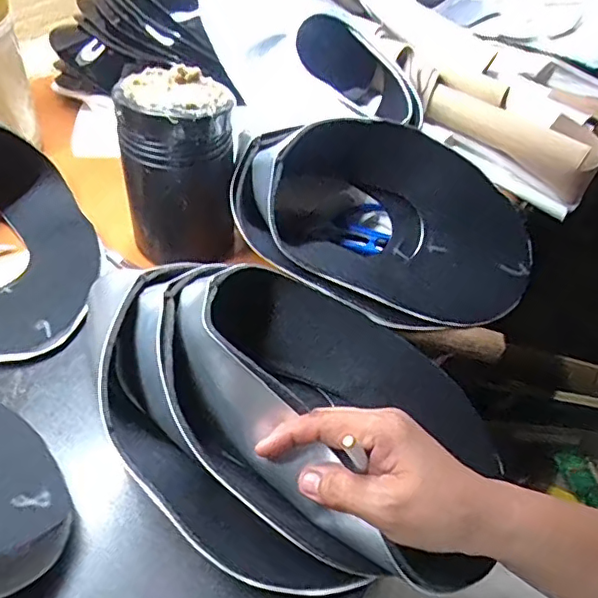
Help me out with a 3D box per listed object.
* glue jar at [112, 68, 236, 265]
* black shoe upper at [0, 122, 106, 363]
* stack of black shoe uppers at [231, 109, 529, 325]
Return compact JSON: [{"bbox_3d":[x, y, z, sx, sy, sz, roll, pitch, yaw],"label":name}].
[{"bbox_3d":[-0.105,-0.108,0.501,0.090,0.163,0.090,3,49,-4],"label":"glue jar"},{"bbox_3d":[-0.251,-0.056,0.454,0.156,0.088,0.219,-16,53,-19],"label":"black shoe upper"},{"bbox_3d":[0.073,-0.062,0.489,0.245,0.105,0.153,28,52,17],"label":"stack of black shoe uppers"}]

